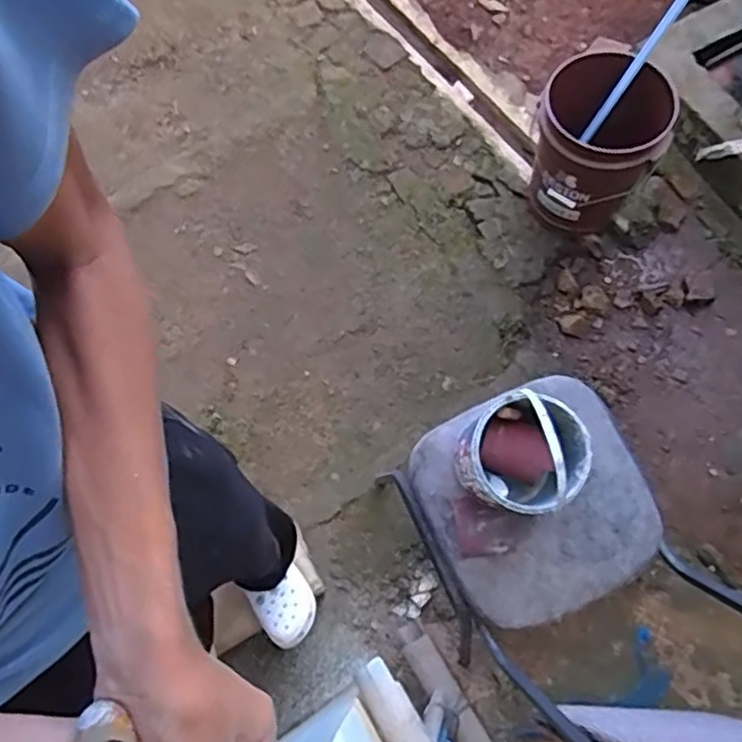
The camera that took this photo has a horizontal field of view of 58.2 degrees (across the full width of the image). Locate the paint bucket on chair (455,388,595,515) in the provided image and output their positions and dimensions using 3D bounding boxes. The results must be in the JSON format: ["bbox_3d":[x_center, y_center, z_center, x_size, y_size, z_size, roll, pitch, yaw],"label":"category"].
[{"bbox_3d":[0.249,0.131,1.060,0.175,0.258,0.175,-1,70,3],"label":"paint bucket on chair"}]

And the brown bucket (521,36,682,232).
[{"bbox_3d":[0.568,-0.580,1.719,0.307,0.413,0.330,-1,71,2],"label":"brown bucket"}]

